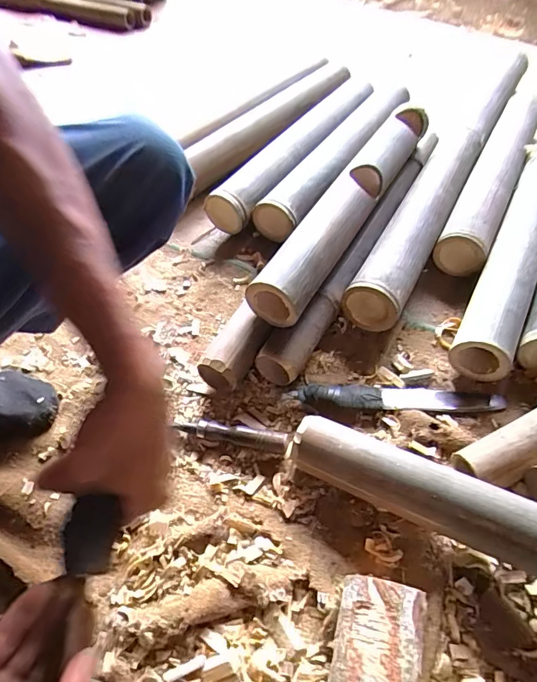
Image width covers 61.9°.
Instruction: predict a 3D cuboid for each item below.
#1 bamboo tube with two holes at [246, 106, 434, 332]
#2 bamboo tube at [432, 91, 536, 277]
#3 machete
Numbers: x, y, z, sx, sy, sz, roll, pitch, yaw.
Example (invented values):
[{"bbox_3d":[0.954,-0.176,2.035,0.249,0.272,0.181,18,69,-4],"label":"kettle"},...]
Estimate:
[{"bbox_3d":[0.130,-0.208,0.688,0.073,0.084,0.495,25,56,21],"label":"bamboo tube with two holes"},{"bbox_3d":[0.434,-0.327,0.851,0.077,0.077,0.579,23,55,19],"label":"bamboo tube"},{"bbox_3d":[0.161,0.069,0.570,0.272,0.020,0.036,1,51,3],"label":"machete"}]

